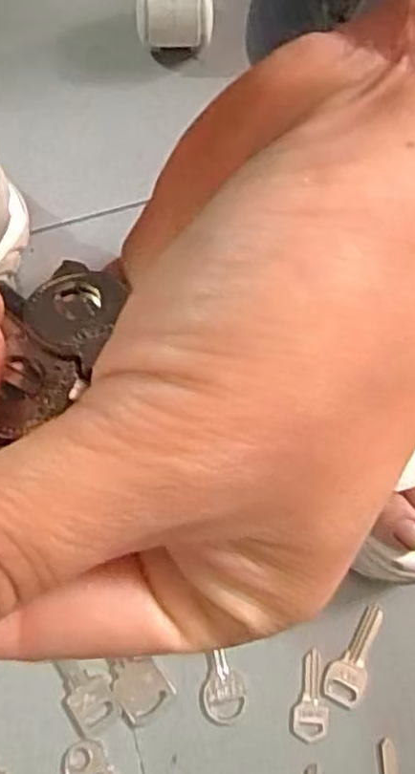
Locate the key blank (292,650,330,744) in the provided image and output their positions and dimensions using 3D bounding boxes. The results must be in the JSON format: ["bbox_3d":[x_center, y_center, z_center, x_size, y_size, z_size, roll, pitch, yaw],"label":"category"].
[{"bbox_3d":[0.054,0.158,0.360,0.018,0.004,0.042,10,72,1],"label":"key blank"}]

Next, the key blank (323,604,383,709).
[{"bbox_3d":[0.077,0.138,0.367,0.020,0.004,0.052,23,73,6],"label":"key blank"}]

